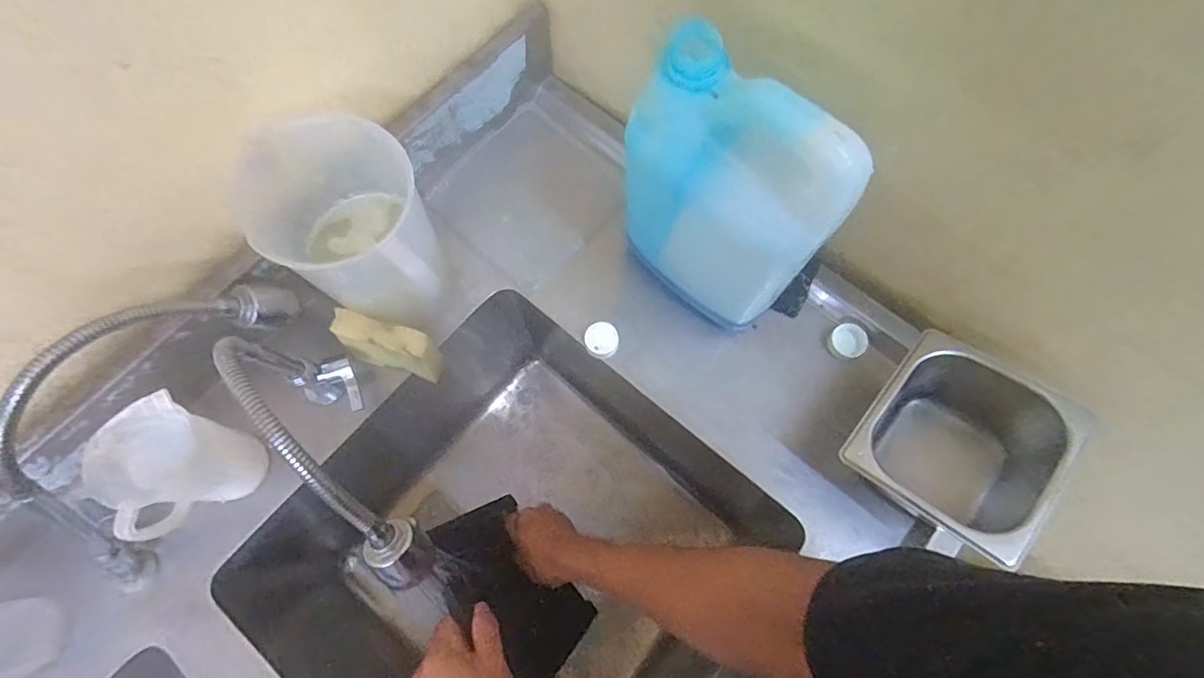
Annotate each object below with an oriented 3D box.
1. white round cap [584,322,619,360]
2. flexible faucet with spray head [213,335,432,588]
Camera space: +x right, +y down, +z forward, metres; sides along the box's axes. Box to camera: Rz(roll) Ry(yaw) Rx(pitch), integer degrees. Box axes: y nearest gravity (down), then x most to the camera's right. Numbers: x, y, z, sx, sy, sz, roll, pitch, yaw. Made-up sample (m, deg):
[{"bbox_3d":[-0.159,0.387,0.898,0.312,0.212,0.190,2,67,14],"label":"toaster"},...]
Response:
[{"bbox_3d":[0.000,0.002,0.633,0.038,0.028,0.038,0,72,-1],"label":"white round cap"},{"bbox_3d":[-0.235,0.094,0.471,0.054,0.204,0.266,-34,75,-11],"label":"flexible faucet with spray head"}]

